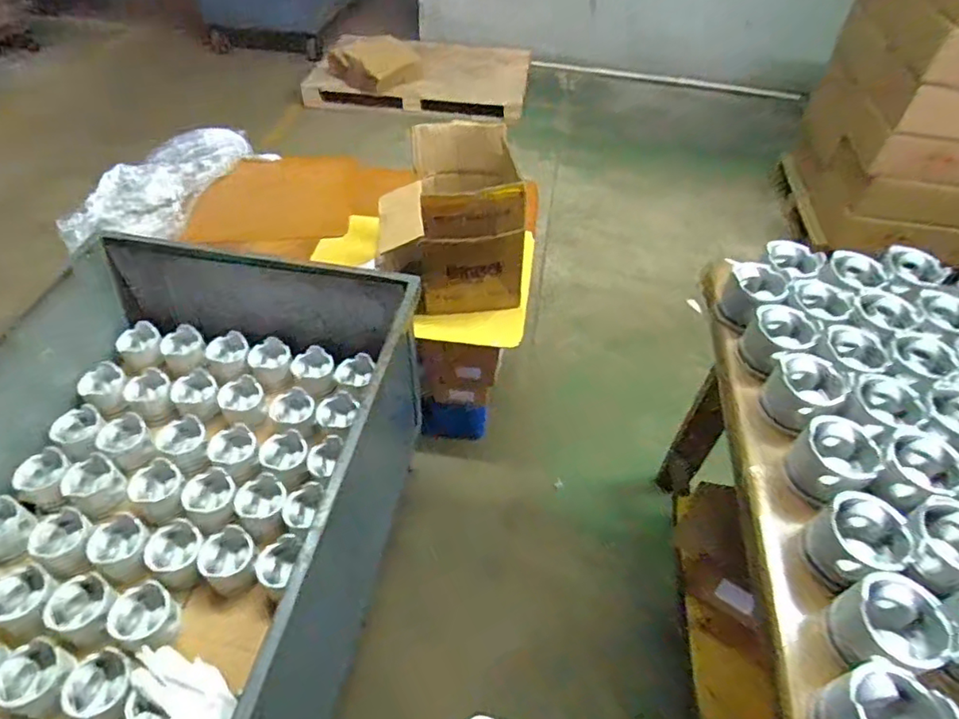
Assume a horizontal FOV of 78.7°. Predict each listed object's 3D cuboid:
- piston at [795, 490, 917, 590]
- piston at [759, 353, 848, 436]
[{"bbox_3d":[0.435,0.210,0.675,0.090,0.067,0.087,1,47,-2],"label":"piston"},{"bbox_3d":[0.455,0.043,0.825,0.089,0.076,0.095,1,47,-2],"label":"piston"}]

